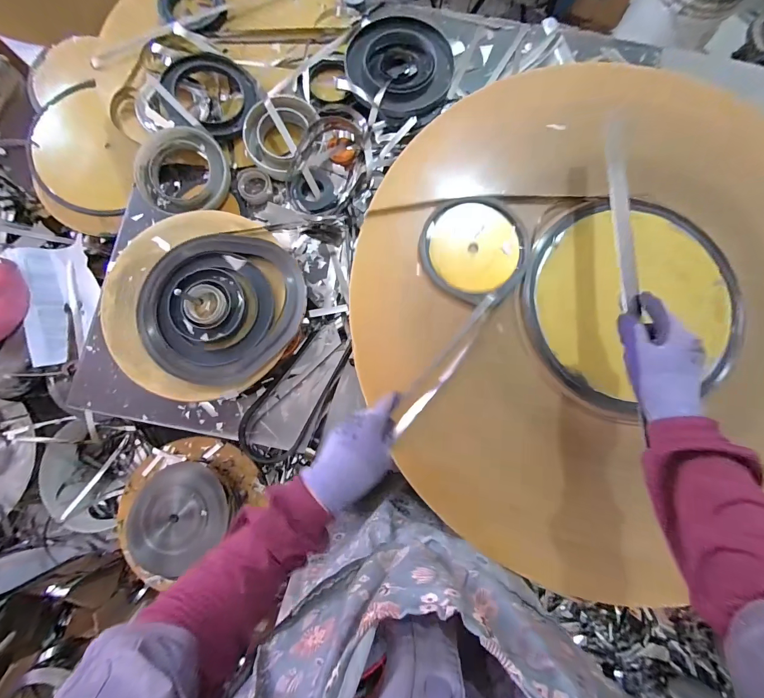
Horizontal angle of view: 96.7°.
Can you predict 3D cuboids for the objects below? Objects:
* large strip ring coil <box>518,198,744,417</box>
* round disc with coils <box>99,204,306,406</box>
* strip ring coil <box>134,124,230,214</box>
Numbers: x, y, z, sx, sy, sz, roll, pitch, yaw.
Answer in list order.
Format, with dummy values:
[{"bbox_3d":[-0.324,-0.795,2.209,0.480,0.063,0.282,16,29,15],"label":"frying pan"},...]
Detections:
[{"bbox_3d":[0.370,-0.074,0.500,0.319,0.031,0.310,0,82,0],"label":"large strip ring coil"},{"bbox_3d":[-0.267,-0.077,0.509,0.282,0.033,0.278,0,82,0],"label":"round disc with coils"},{"bbox_3d":[-0.328,-0.299,0.557,0.141,0.029,0.130,0,82,0],"label":"strip ring coil"}]

